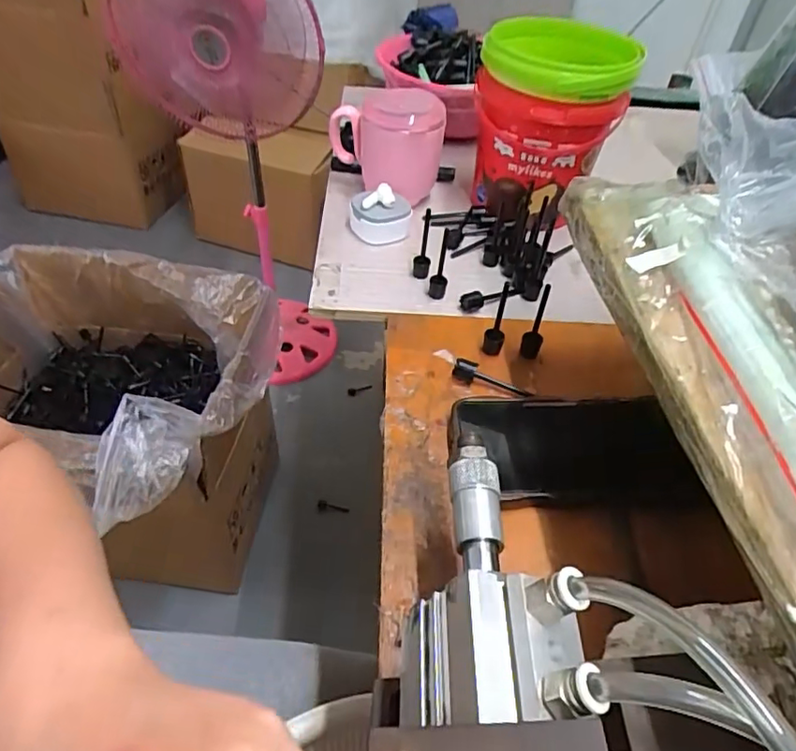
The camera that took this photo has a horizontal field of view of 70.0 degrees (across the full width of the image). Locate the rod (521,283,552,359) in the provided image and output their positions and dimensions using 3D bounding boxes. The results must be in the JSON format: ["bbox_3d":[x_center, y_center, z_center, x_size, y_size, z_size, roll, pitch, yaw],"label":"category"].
[{"bbox_3d":[0.102,-0.036,0.416,0.014,0.059,0.017,32,52,24],"label":"rod"}]

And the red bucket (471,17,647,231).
[{"bbox_3d":[0.137,-0.229,0.540,0.128,0.157,0.140,20,48,14],"label":"red bucket"}]

